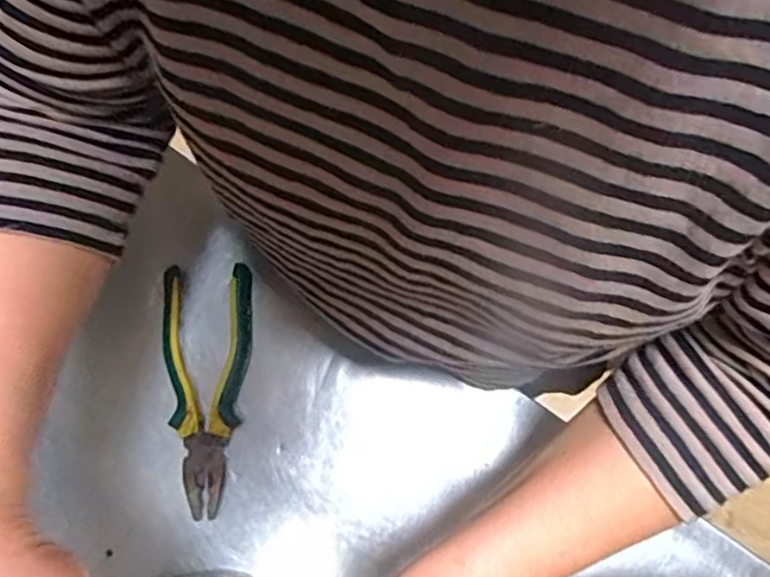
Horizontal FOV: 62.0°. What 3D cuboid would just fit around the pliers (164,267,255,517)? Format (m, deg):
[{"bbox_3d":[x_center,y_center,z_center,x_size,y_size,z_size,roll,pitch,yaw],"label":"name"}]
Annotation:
[{"bbox_3d":[-0.139,0.078,0.512,0.069,0.018,0.193,-5,80,-1],"label":"pliers"}]

